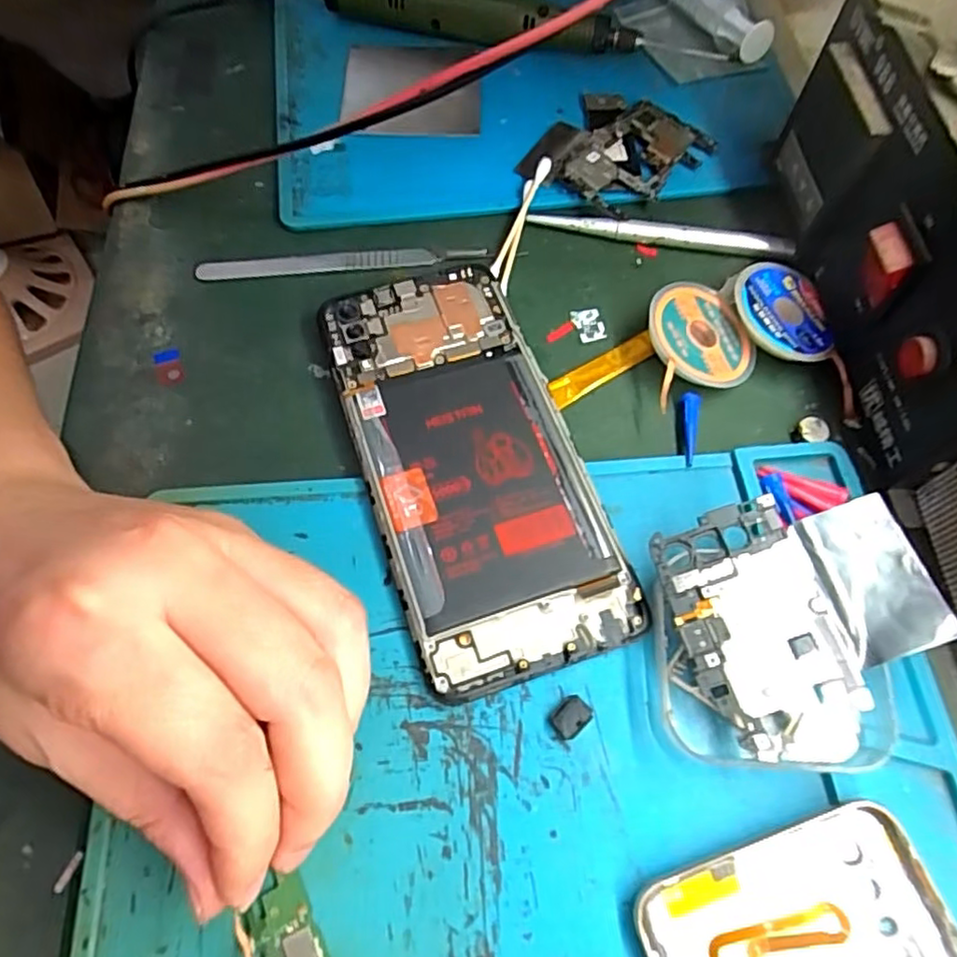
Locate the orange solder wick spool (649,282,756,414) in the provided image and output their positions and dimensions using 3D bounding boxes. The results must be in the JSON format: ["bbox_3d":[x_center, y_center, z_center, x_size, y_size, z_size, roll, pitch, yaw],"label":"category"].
[{"bbox_3d":[0.082,-0.052,0.254,0.042,0.017,0.045,0,64,0],"label":"orange solder wick spool"}]

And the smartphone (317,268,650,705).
[{"bbox_3d":[-0.005,-0.008,0.233,0.070,0.010,0.155,-17,65,-9],"label":"smartphone"}]

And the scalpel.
[{"bbox_3d":[-0.058,-0.090,0.278,0.118,0.004,0.010,-4,64,-3],"label":"scalpel"}]

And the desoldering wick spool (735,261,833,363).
[{"bbox_3d":[0.118,-0.066,0.258,0.041,0.009,0.041,6,66,-13],"label":"desoldering wick spool"}]

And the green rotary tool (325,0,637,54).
[{"bbox_3d":[-0.001,-0.234,0.331,0.154,0.026,0.022,7,64,3],"label":"green rotary tool"}]

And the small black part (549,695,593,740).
[{"bbox_3d":[0.028,0.071,0.198,0.009,0.004,0.012,40,70,17],"label":"small black part"}]

